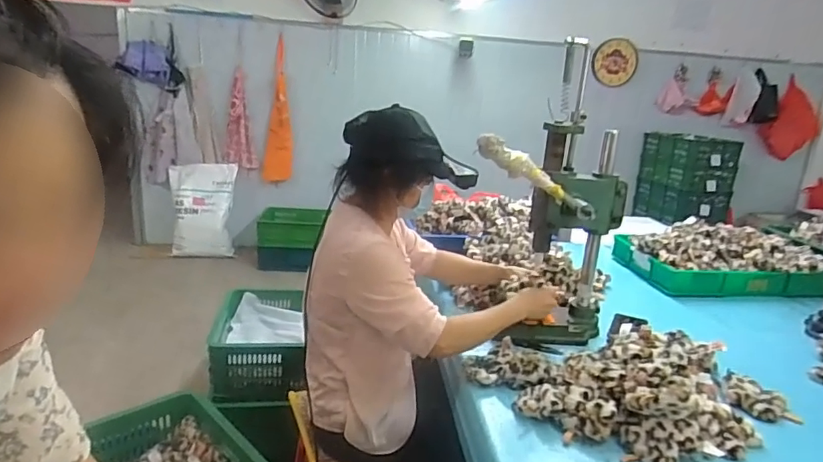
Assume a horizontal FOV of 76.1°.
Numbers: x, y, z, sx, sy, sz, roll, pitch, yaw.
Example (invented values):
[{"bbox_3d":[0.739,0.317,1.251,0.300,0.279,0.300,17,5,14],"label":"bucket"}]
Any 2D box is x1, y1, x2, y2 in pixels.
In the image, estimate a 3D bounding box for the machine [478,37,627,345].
[{"bbox_3d":[0.311,-0.018,1.157,0.343,0.538,0.168,-12,22,-43],"label":"machine"}]

